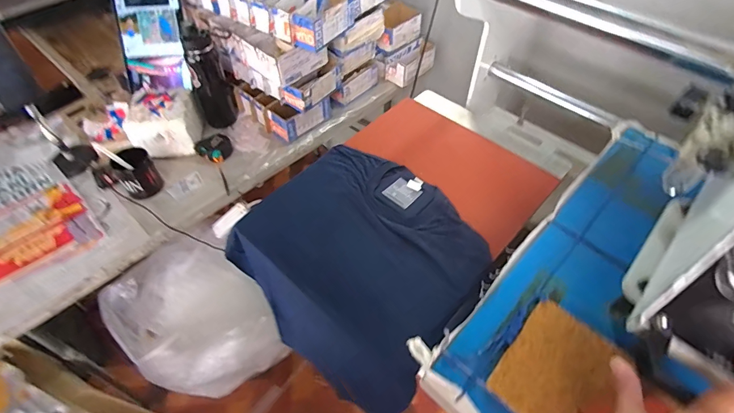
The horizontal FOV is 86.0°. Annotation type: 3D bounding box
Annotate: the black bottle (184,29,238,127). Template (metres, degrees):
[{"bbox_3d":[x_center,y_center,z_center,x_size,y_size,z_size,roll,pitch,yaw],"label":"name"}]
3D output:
[{"bbox_3d":[-0.421,-0.333,1.066,0.105,0.299,0.090,-20,54,-17],"label":"black bottle"}]

